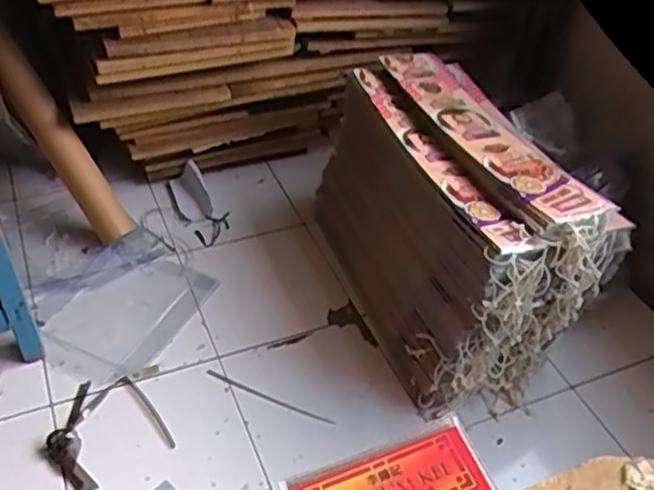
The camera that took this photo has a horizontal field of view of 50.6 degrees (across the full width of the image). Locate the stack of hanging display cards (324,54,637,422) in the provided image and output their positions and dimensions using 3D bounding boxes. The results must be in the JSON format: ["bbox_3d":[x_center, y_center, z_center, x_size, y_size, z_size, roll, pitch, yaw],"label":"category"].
[{"bbox_3d":[0.243,-0.061,1.445,0.331,0.443,0.716,-11,44,-17],"label":"stack of hanging display cards"}]

